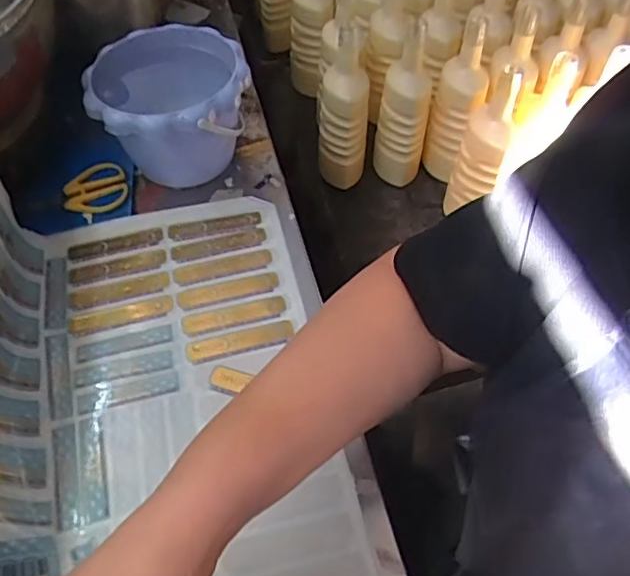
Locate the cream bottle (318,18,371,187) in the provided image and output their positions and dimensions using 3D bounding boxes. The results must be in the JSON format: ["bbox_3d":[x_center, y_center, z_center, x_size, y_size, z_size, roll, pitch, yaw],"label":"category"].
[{"bbox_3d":[0.042,-0.258,0.900,0.074,0.235,0.064,3,53,2],"label":"cream bottle"}]

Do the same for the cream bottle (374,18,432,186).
[{"bbox_3d":[0.134,-0.270,0.914,0.074,0.241,0.085,5,53,3],"label":"cream bottle"}]

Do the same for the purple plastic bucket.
[{"bbox_3d":[-0.143,-0.178,0.623,0.151,0.116,0.144,0,53,-1],"label":"purple plastic bucket"}]

